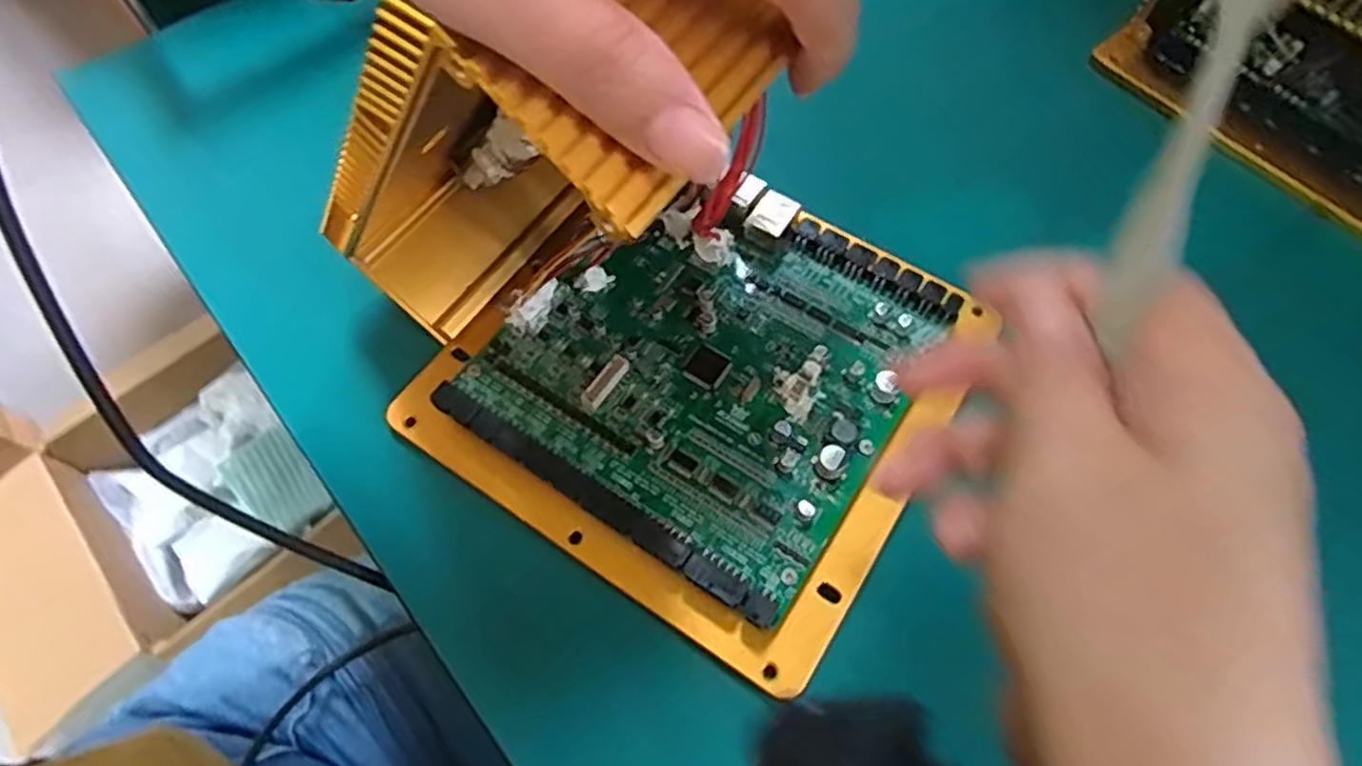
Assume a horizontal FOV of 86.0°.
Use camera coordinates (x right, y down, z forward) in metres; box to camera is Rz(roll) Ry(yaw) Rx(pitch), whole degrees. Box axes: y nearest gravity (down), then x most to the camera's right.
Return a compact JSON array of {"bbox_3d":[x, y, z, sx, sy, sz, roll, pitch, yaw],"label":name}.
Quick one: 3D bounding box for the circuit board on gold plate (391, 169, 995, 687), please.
[{"bbox_3d":[0.007,-0.005,0.287,0.178,0.023,0.170,31,67,14],"label":"circuit board on gold plate"}]

